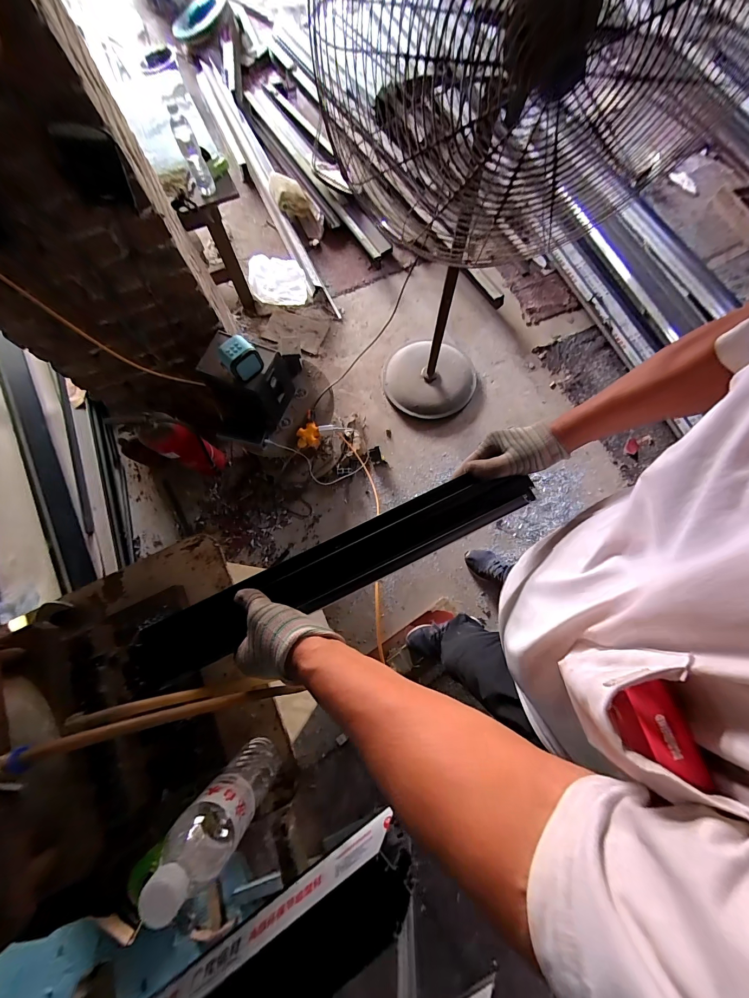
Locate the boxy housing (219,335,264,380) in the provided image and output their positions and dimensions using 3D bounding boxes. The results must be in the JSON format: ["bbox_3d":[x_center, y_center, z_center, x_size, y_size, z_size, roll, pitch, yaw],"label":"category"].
[{"bbox_3d":[-0.356,-0.373,0.899,0.071,0.085,0.087,42,79,12],"label":"boxy housing"}]

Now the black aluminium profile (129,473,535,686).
[{"bbox_3d":[-0.048,0.082,0.416,0.531,0.041,0.075,-24,75,-4],"label":"black aluminium profile"}]

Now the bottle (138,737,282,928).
[{"bbox_3d":[-0.161,0.336,0.363,0.057,0.224,0.055,0,74,1],"label":"bottle"}]

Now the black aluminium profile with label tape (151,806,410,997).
[{"bbox_3d":[-0.180,0.565,0.363,0.532,0.039,0.094,-33,76,-8],"label":"black aluminium profile with label tape"}]

